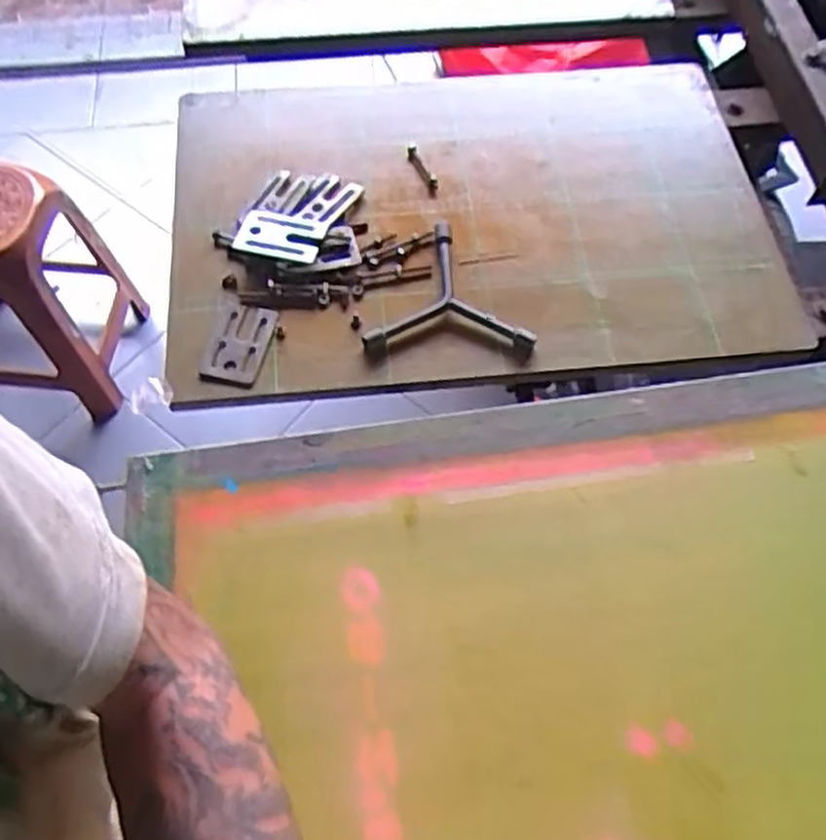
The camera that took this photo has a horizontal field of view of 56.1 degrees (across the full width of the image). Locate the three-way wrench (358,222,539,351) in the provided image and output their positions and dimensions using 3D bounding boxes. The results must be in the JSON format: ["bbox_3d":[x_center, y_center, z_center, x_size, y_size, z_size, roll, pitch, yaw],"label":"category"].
[{"bbox_3d":[0.036,-0.129,0.732,0.152,0.015,0.144,2,62,1],"label":"three-way wrench"}]

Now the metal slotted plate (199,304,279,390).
[{"bbox_3d":[-0.161,-0.068,0.711,0.051,0.009,0.086,13,63,6],"label":"metal slotted plate"}]

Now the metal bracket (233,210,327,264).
[{"bbox_3d":[-0.132,-0.179,0.760,0.084,0.009,0.054,9,68,7],"label":"metal bracket"}]

